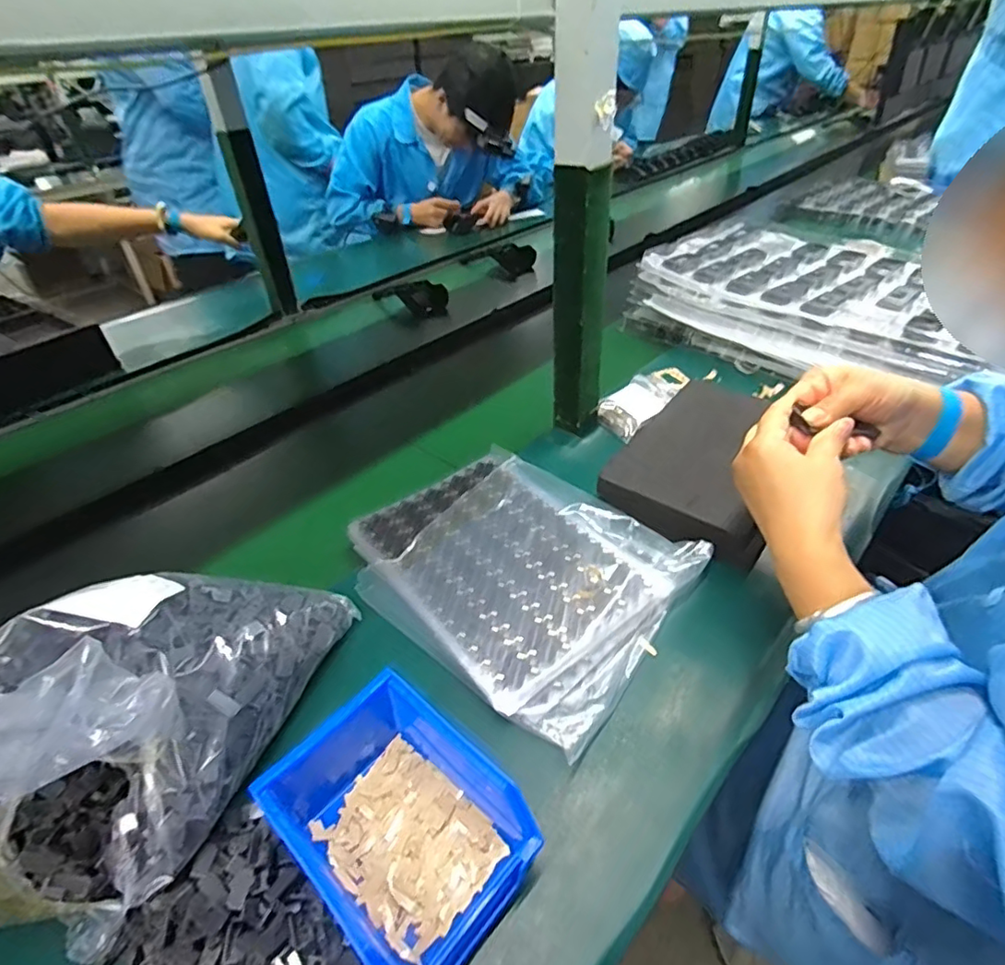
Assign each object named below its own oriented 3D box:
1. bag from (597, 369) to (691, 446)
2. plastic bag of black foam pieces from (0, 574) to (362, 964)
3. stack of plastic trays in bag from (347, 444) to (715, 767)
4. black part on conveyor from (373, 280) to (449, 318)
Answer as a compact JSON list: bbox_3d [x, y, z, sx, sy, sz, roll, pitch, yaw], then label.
[{"bbox_3d":[0.198,-0.121,0.763,0.071,0.033,0.201,20,45,27],"label":"bag"},{"bbox_3d":[-0.248,0.143,0.376,0.172,0.142,0.278,12,42,20],"label":"plastic bag of black foam pieces"},{"bbox_3d":[0.013,0.077,0.537,0.288,0.034,0.242,25,48,32],"label":"stack of plastic trays in bag"},{"bbox_3d":[-0.186,-0.379,1.150,0.184,0.048,0.075,22,46,29],"label":"black part on conveyor"}]

